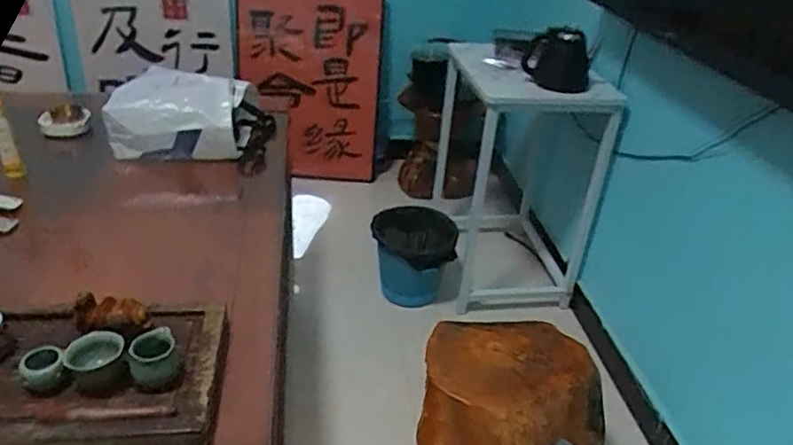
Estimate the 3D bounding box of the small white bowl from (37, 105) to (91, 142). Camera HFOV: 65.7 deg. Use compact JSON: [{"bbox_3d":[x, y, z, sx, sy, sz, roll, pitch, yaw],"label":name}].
[{"bbox_3d":[-0.899,-0.267,1.671,0.123,0.069,0.113,-10,31,-17],"label":"small white bowl"}]

